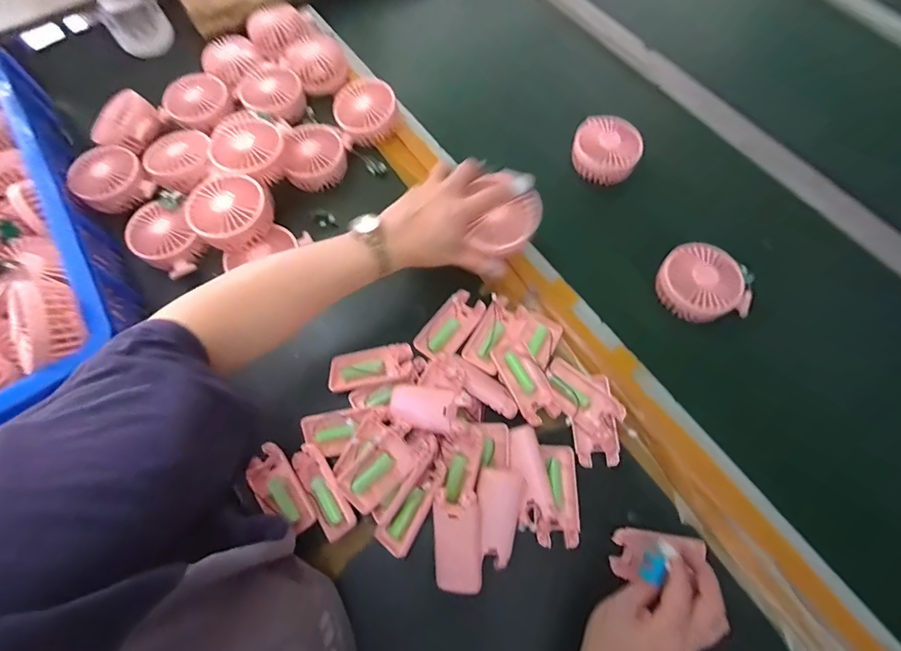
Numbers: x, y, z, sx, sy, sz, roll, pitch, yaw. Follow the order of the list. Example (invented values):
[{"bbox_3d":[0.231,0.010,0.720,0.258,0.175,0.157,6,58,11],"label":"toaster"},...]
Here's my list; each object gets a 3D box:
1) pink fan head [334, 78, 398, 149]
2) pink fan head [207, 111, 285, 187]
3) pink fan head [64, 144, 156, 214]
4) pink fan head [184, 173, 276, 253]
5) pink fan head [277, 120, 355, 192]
[{"bbox_3d":[-0.123,-0.312,0.611,0.089,0.046,0.089,-1,79,3],"label":"pink fan head"},{"bbox_3d":[-0.256,-0.221,0.535,0.087,0.044,0.095,-36,73,-14],"label":"pink fan head"},{"bbox_3d":[-0.466,-0.201,0.572,0.086,0.036,0.091,-35,73,-13],"label":"pink fan head"},{"bbox_3d":[-0.261,-0.135,0.502,0.088,0.048,0.092,37,72,13],"label":"pink fan head"},{"bbox_3d":[-0.183,-0.235,0.583,0.082,0.041,0.088,-3,68,-2],"label":"pink fan head"}]

